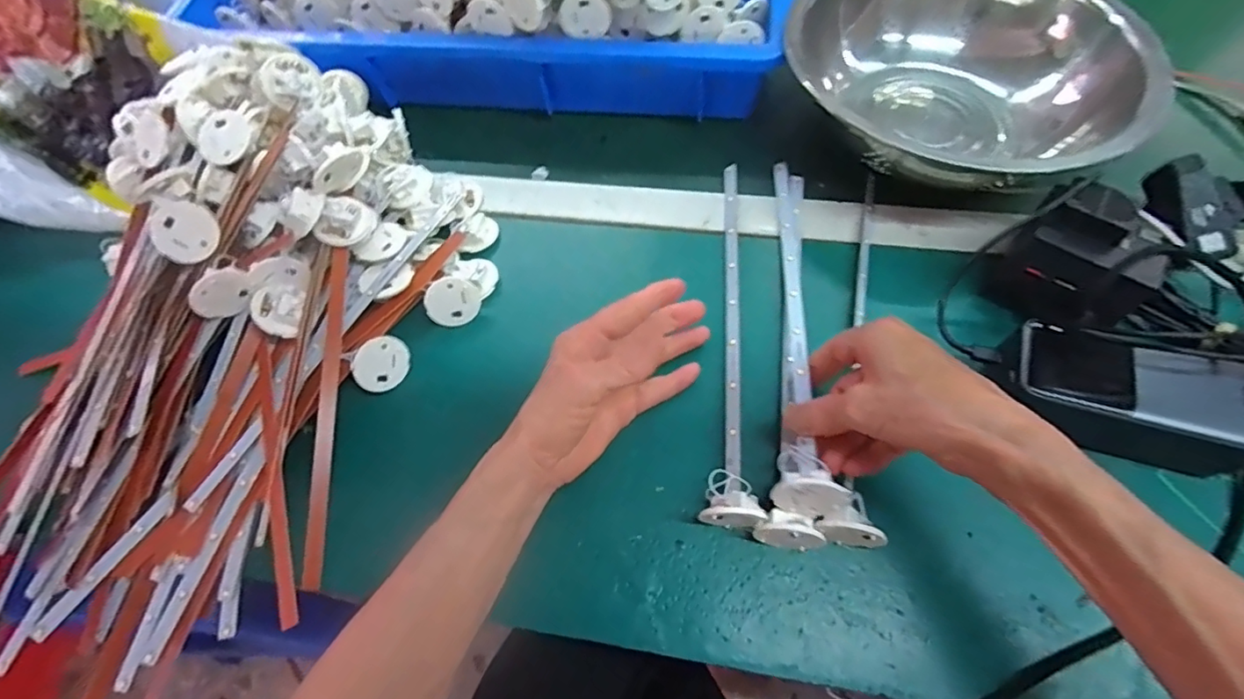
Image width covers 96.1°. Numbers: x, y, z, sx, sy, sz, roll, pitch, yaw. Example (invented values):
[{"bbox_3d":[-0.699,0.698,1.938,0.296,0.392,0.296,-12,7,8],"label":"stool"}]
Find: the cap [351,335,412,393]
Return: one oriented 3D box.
[{"bbox_3d":[-0.168,0.010,0.392,0.004,0.040,0.040,22,81,39],"label":"cap"}]

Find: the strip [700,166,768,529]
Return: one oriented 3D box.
[{"bbox_3d":[0.080,-0.025,0.390,0.030,0.038,0.286,4,63,7],"label":"strip"}]

